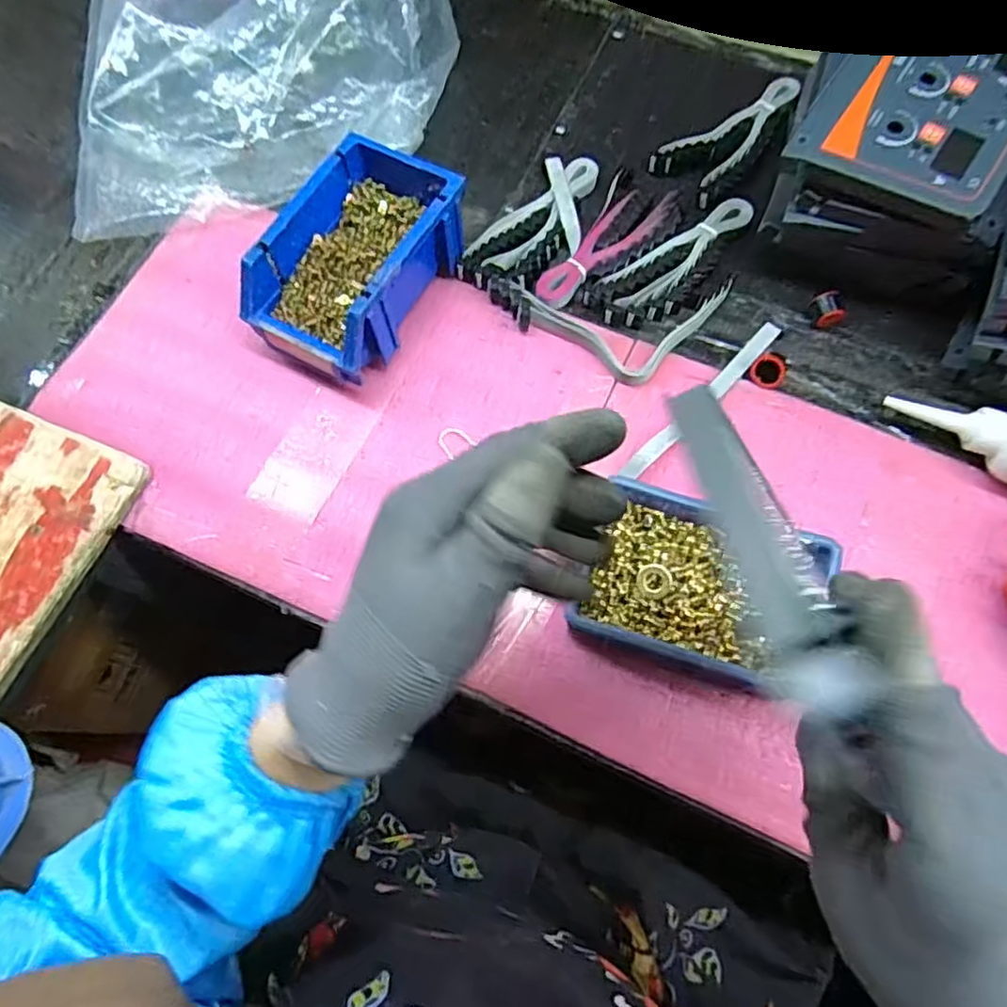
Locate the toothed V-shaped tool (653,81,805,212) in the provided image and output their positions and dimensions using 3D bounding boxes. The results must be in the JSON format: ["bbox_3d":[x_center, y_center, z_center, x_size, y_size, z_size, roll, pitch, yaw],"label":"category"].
[{"bbox_3d":[0.193,-0.317,0.557,0.064,0.011,0.147,41,74,15],"label":"toothed V-shaped tool"}]

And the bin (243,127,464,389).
[{"bbox_3d":[-0.105,-0.173,0.480,0.098,0.073,0.159,28,71,11],"label":"bin"}]

